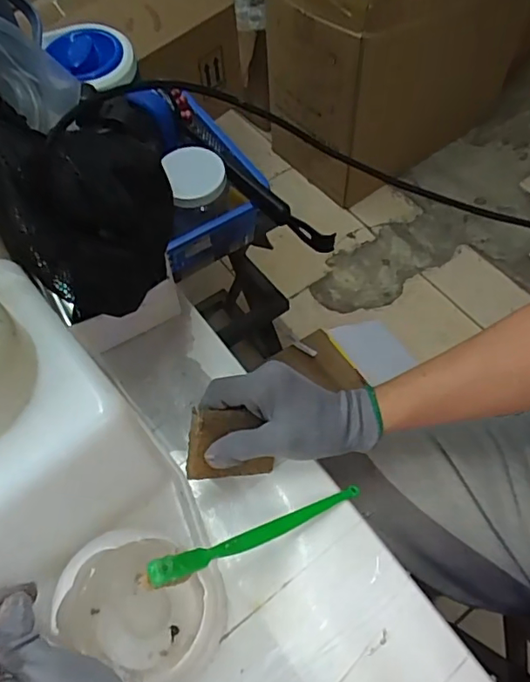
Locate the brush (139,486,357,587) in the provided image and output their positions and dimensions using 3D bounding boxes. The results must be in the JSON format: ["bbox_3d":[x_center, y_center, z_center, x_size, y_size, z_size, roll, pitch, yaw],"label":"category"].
[{"bbox_3d":[-0.001,0.128,0.366,0.174,0.014,0.014,-8,53,-38],"label":"brush"}]

